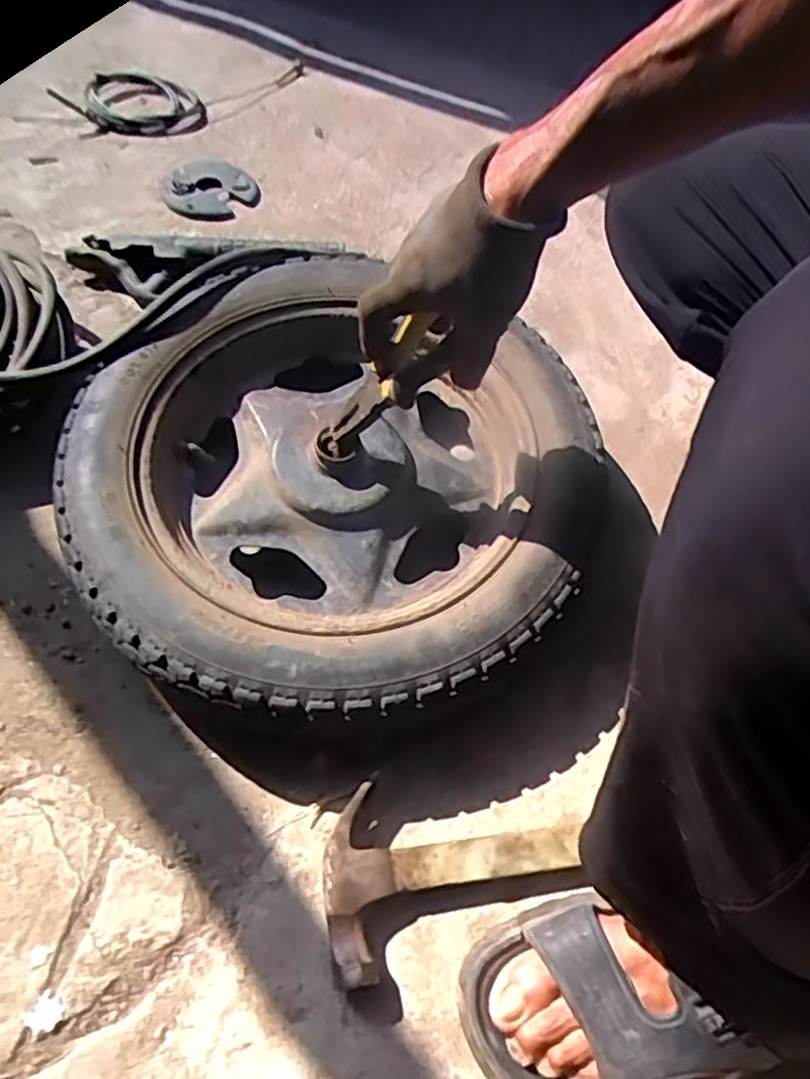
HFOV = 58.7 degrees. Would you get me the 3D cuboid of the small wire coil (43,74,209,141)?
[{"bbox_3d":[-0.383,-0.606,1.011,0.190,0.037,0.195,3,56,-5],"label":"small wire coil"}]

